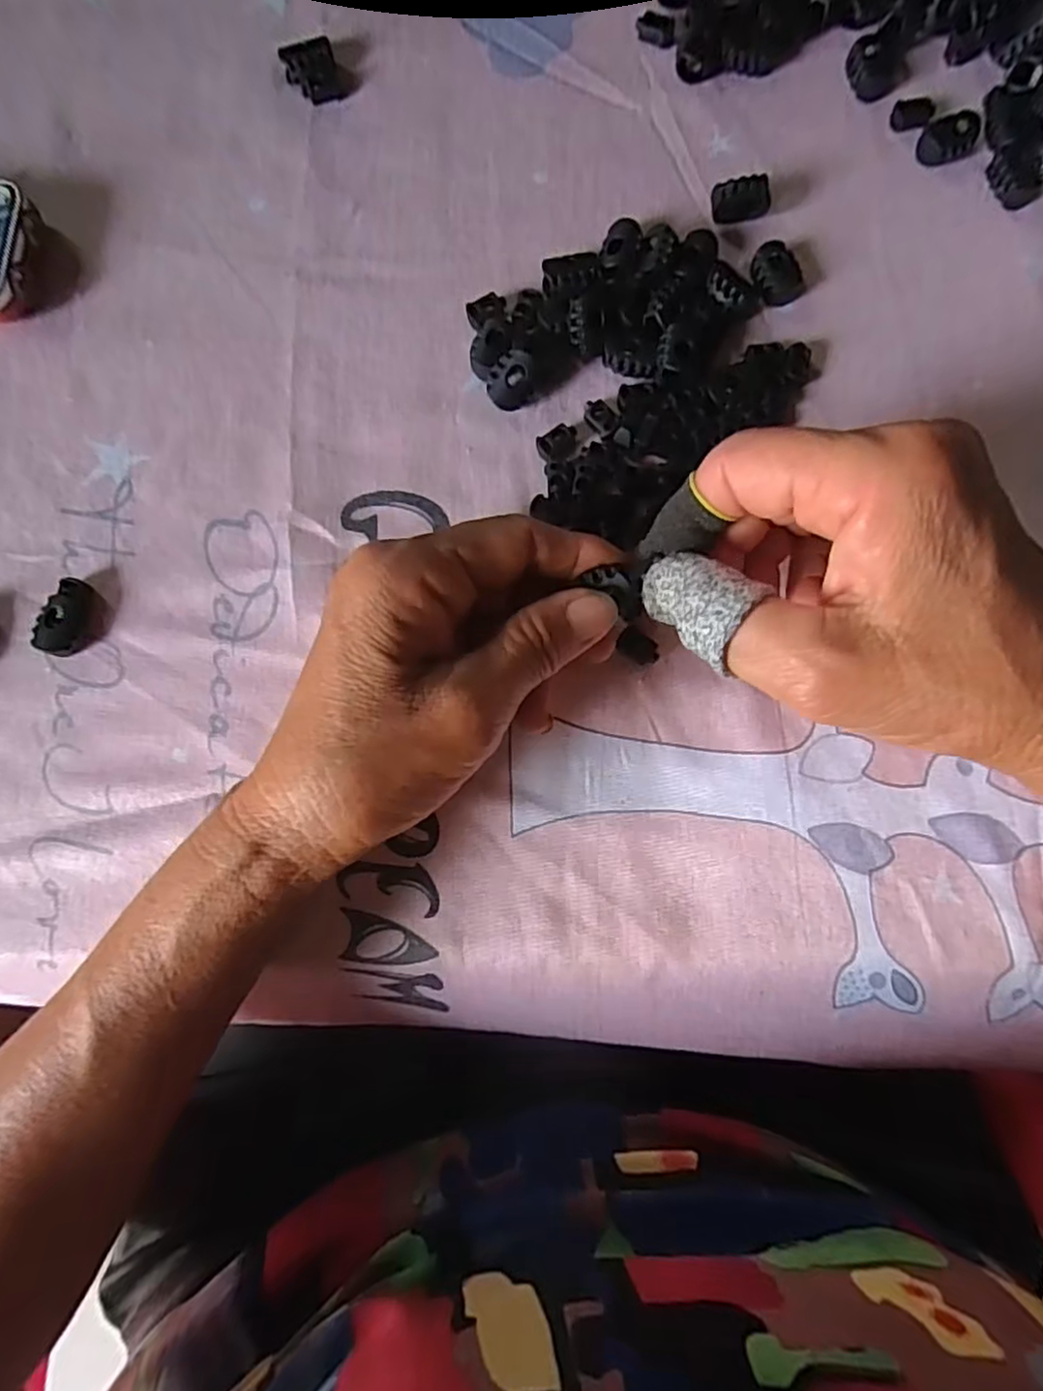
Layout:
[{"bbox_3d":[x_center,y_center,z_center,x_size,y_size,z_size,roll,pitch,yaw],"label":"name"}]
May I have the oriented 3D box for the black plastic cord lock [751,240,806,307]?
[{"bbox_3d":[0.100,-0.165,0.264,0.019,0.009,0.022,-16,82,-1],"label":"black plastic cord lock"}]

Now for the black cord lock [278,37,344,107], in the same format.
[{"bbox_3d":[-0.087,-0.259,0.281,0.021,0.009,0.019,-16,82,-1],"label":"black cord lock"}]

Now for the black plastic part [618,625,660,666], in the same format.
[{"bbox_3d":[0.043,-0.018,0.246,0.016,0.004,0.010,36,85,6],"label":"black plastic part"}]

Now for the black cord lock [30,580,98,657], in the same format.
[{"bbox_3d":[-0.167,-0.028,0.249,0.014,0.009,0.028,18,83,4],"label":"black cord lock"}]

